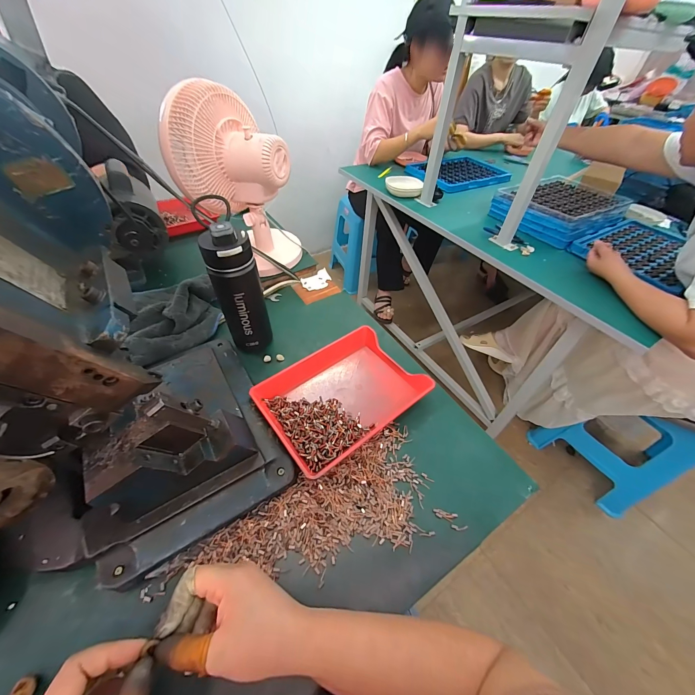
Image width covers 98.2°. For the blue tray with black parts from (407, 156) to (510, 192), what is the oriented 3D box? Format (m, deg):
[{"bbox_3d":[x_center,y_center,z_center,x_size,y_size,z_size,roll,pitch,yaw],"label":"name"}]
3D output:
[{"bbox_3d":[0.473,-0.737,1.272,0.419,0.027,0.298,-23,53,-23],"label":"blue tray with black parts"}]

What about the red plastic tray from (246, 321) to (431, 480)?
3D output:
[{"bbox_3d":[-0.008,0.073,0.485,0.236,0.028,0.176,-29,56,-27],"label":"red plastic tray"}]

